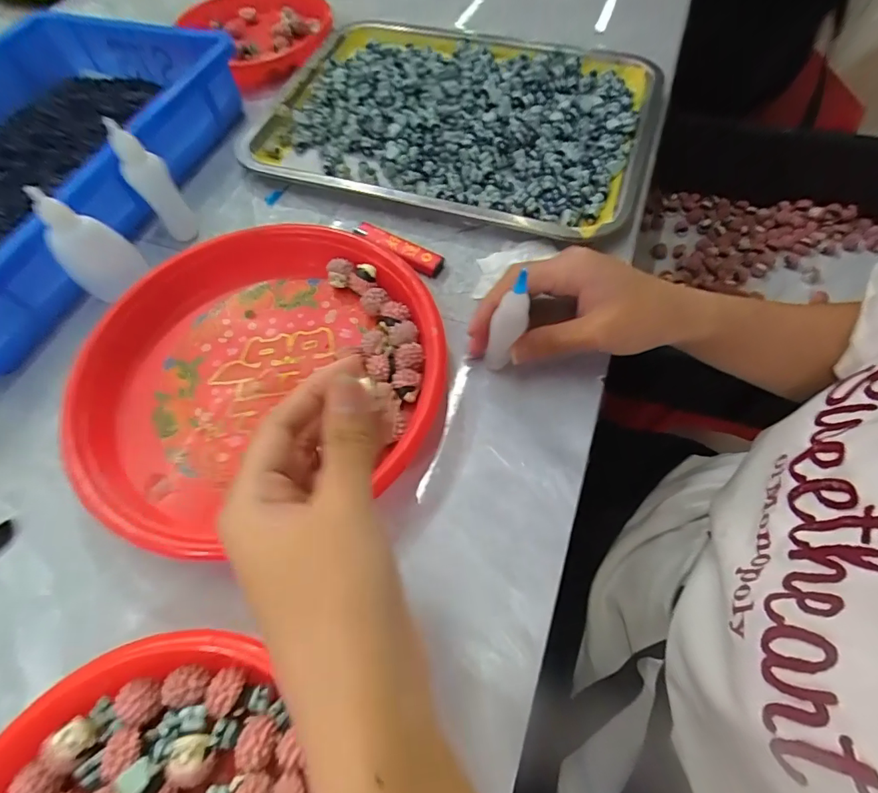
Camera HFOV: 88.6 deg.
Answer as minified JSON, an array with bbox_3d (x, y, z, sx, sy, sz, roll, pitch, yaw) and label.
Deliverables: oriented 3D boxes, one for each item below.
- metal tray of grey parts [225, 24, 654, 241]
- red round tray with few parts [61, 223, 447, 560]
[{"bbox_3d":[0.004,-0.272,0.424,0.362,0.026,0.267,16,63,12],"label":"metal tray of grey parts"},{"bbox_3d":[-0.123,-0.022,0.299,0.242,0.029,0.214,-21,62,-8],"label":"red round tray with few parts"}]

